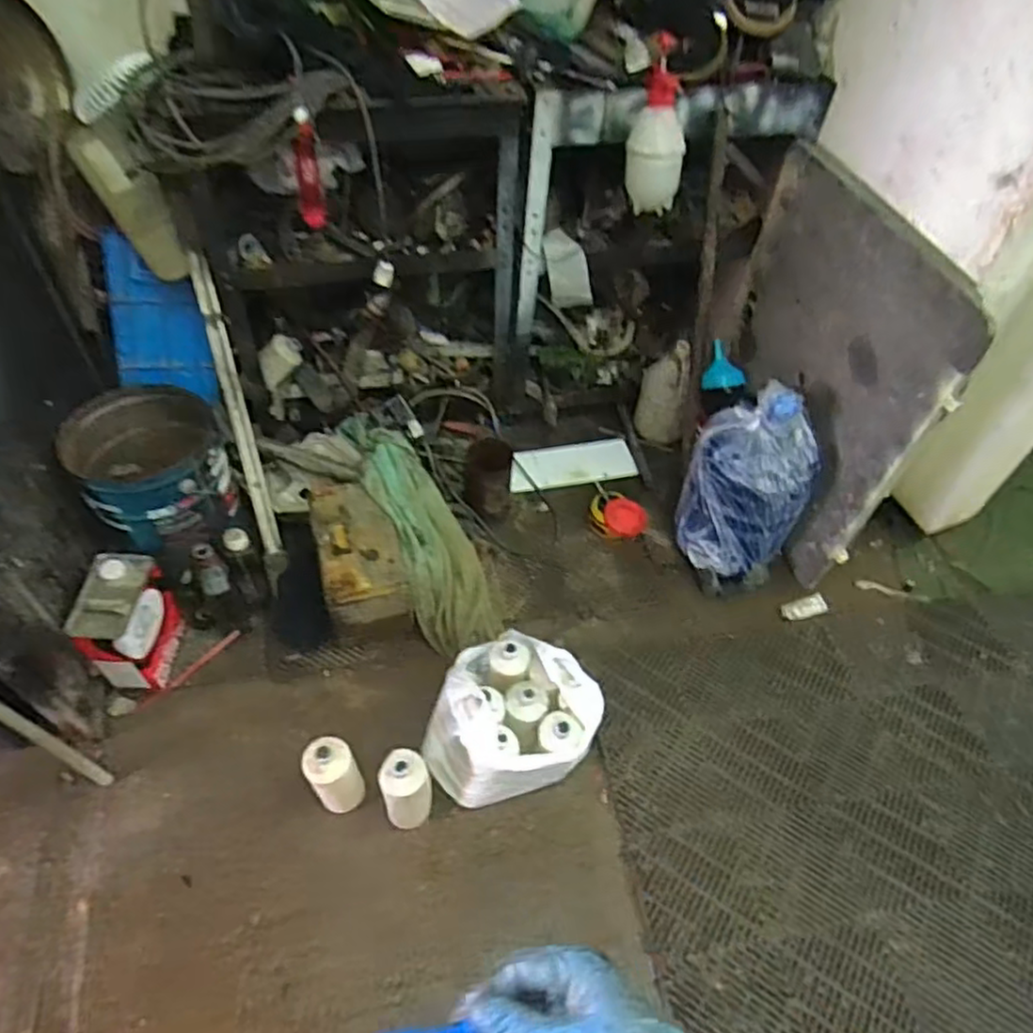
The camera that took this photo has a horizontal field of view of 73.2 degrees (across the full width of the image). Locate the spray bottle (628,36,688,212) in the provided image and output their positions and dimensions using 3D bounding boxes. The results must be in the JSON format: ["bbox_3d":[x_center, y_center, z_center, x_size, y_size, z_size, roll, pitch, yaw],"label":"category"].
[{"bbox_3d":[0.286,-0.774,1.397,0.111,0.290,0.138,10,50,4],"label":"spray bottle"}]

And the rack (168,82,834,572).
[{"bbox_3d":[-0.013,-0.513,1.674,1.373,0.847,0.520,-13,52,-15],"label":"rack"}]

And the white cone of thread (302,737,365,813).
[{"bbox_3d":[-0.334,0.473,1.277,0.092,0.200,0.073,-22,54,-21],"label":"white cone of thread"}]

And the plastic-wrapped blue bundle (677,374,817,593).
[{"bbox_3d":[0.520,-0.063,1.592,0.213,0.454,0.235,-6,51,-10],"label":"plastic-wrapped blue bundle"}]

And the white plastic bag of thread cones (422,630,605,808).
[{"bbox_3d":[-0.017,0.392,1.362,0.323,0.199,0.284,-12,52,-14],"label":"white plastic bag of thread cones"}]

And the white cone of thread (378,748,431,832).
[{"bbox_3d":[-0.201,0.503,1.272,0.090,0.214,0.089,-13,51,-15],"label":"white cone of thread"}]

